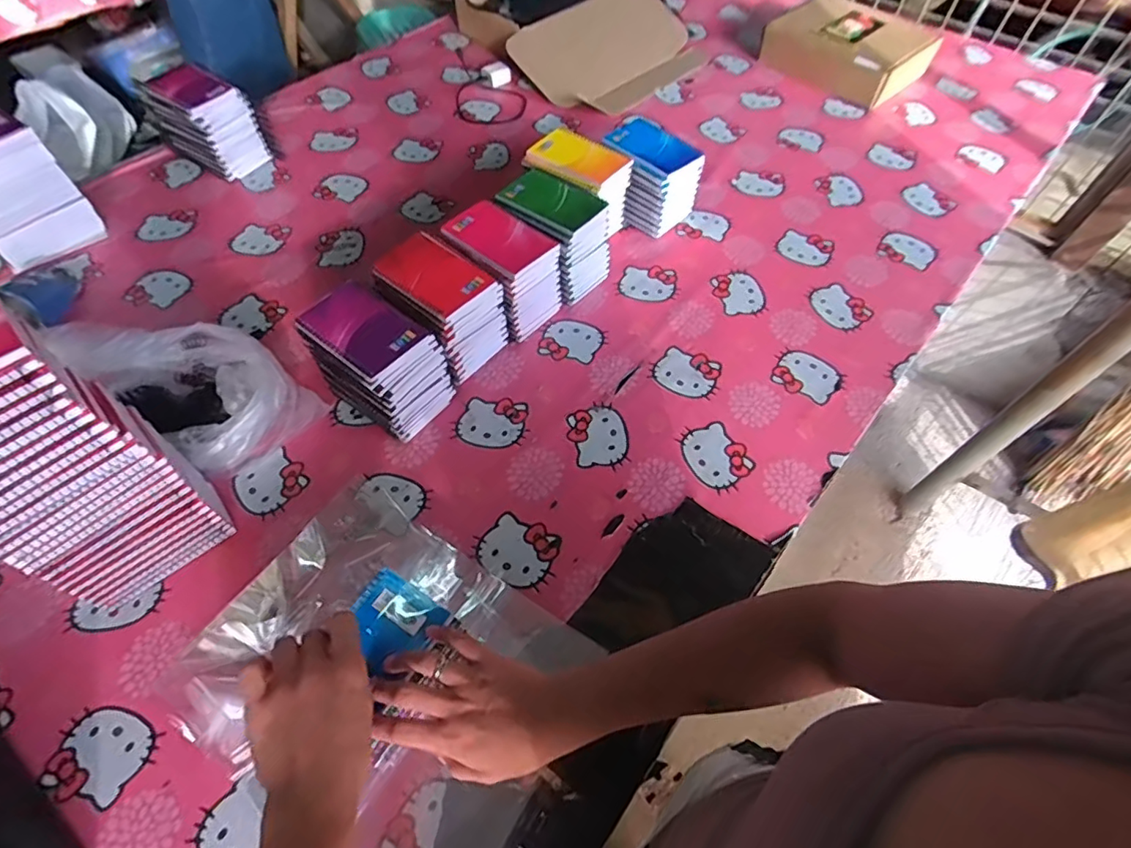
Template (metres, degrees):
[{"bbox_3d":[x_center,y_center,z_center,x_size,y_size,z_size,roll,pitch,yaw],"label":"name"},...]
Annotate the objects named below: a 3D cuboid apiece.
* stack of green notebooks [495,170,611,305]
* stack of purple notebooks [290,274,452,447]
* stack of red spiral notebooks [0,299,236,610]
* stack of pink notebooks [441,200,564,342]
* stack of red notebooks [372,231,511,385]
[{"bbox_3d":[-0.019,-0.262,0.780,0.142,0.126,0.101,33,63,20],"label":"stack of green notebooks"},{"bbox_3d":[-0.215,-0.075,0.650,0.137,0.128,0.100,31,63,19],"label":"stack of purple notebooks"},{"bbox_3d":[-0.433,0.050,0.482,0.137,0.291,0.091,-38,64,-21],"label":"stack of red spiral notebooks"},{"bbox_3d":[-0.084,-0.203,0.740,0.129,0.117,0.091,35,64,21],"label":"stack of pink notebooks"},{"bbox_3d":[-0.154,-0.144,0.698,0.133,0.126,0.103,33,63,20],"label":"stack of red notebooks"}]

